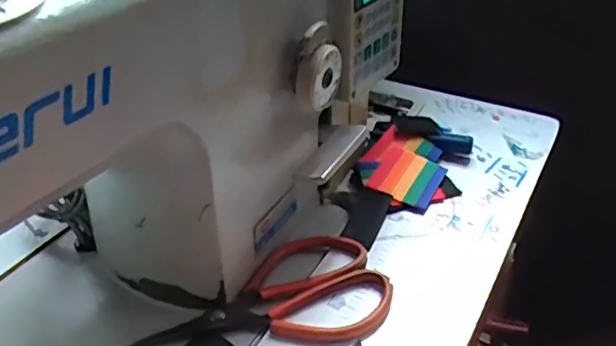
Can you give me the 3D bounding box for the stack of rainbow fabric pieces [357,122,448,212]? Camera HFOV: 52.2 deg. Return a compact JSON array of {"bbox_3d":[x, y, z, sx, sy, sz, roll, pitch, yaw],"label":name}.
[{"bbox_3d":[0.077,-0.008,0.513,0.068,0.017,0.077,16,37,21],"label":"stack of rainbow fabric pieces"}]

